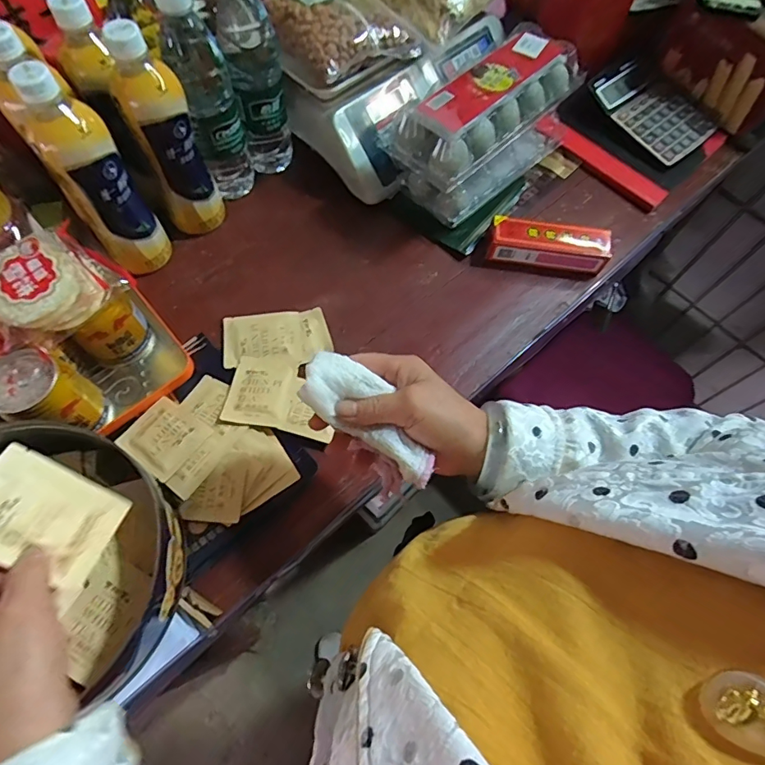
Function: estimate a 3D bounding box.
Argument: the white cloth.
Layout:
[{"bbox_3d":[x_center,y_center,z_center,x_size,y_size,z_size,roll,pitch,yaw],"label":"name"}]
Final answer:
[{"bbox_3d":[-0.010,0.026,0.322,0.049,0.022,0.108,-39,86,-19],"label":"white cloth"}]

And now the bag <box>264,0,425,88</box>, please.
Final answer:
[{"bbox_3d":[-0.043,-0.389,0.519,0.140,0.048,0.133,-36,72,-18],"label":"bag"}]

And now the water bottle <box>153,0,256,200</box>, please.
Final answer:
[{"bbox_3d":[-0.175,-0.291,0.489,0.057,0.208,0.061,-15,66,-10],"label":"water bottle"}]

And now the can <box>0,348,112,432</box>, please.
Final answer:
[{"bbox_3d":[-0.293,0.013,0.417,0.058,0.078,0.060,1,65,-3],"label":"can"}]

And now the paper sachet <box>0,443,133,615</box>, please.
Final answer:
[{"bbox_3d":[-0.206,0.083,0.289,0.080,0.005,0.064,42,38,-27],"label":"paper sachet"}]

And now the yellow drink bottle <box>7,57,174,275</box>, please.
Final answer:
[{"bbox_3d":[-0.269,-0.194,0.446,0.065,0.193,0.071,-29,70,-16],"label":"yellow drink bottle"}]

